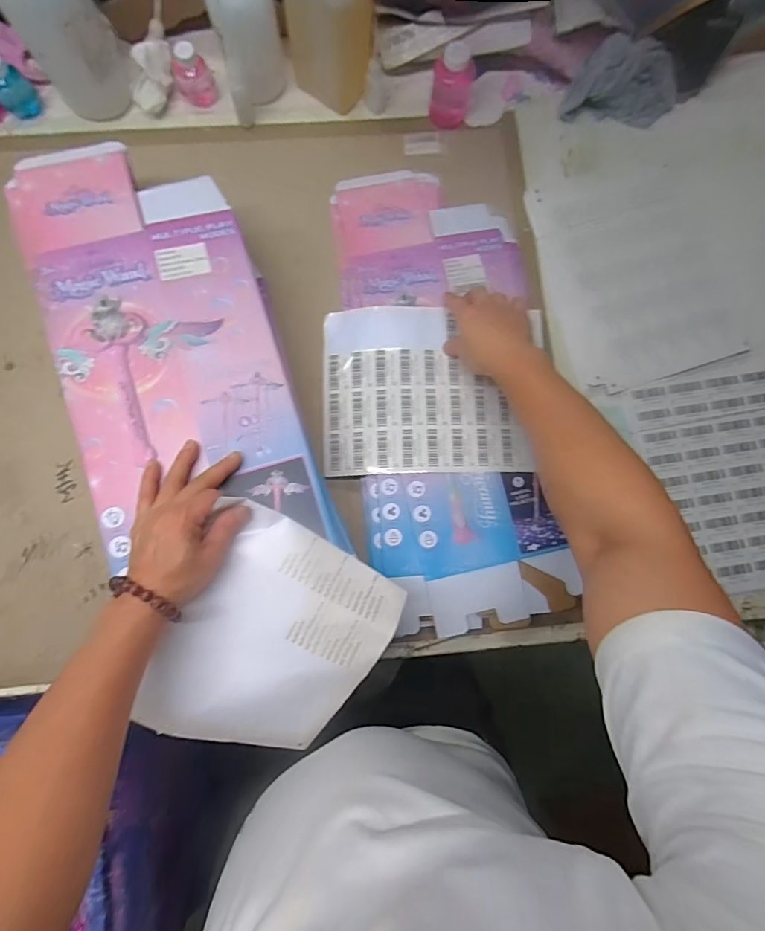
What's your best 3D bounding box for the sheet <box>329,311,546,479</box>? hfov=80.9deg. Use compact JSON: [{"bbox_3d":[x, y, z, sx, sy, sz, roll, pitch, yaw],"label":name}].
[{"bbox_3d":[0.050,-0.093,0.552,0.241,0.028,0.204,0,81,-4],"label":"sheet"}]

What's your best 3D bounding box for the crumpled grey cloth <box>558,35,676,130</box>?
[{"bbox_3d":[0.339,-0.534,0.626,0.166,0.065,0.073,2,83,-2],"label":"crumpled grey cloth"}]

